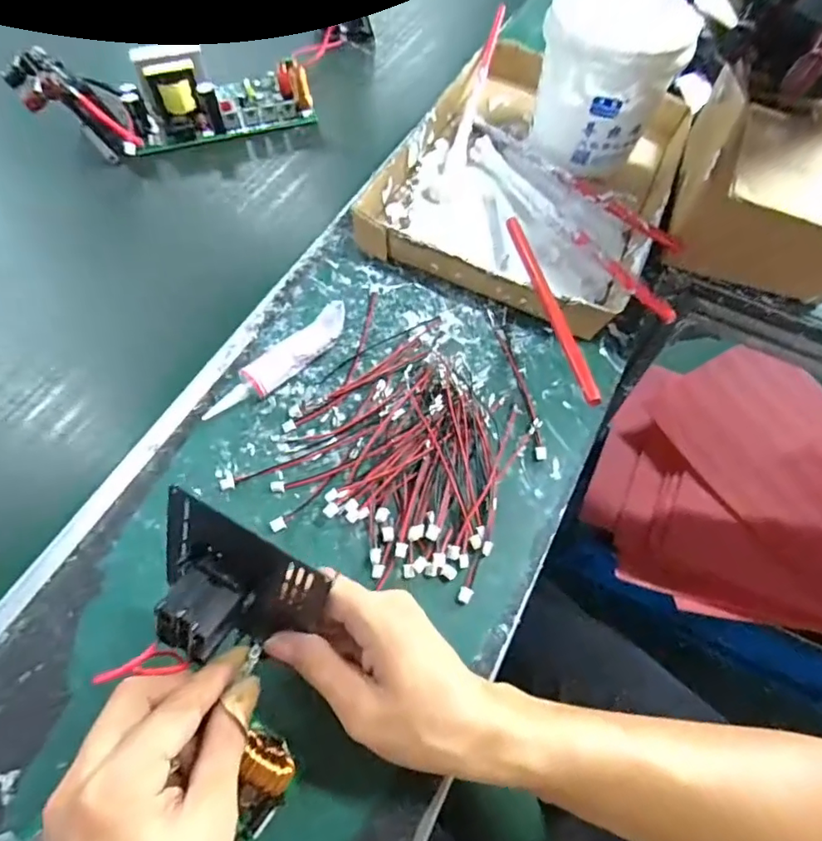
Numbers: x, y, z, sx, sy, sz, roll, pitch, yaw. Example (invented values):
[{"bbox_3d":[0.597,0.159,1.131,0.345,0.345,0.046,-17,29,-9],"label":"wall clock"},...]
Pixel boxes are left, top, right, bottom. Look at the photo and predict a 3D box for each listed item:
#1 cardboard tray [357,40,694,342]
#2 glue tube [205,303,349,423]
[{"bbox_3d":[0.121,-0.241,0.511,0.239,0.043,0.362,24,64,10],"label":"cardboard tray"},{"bbox_3d":[-0.098,-0.042,0.398,0.124,0.032,0.021,-39,70,-20],"label":"glue tube"}]

